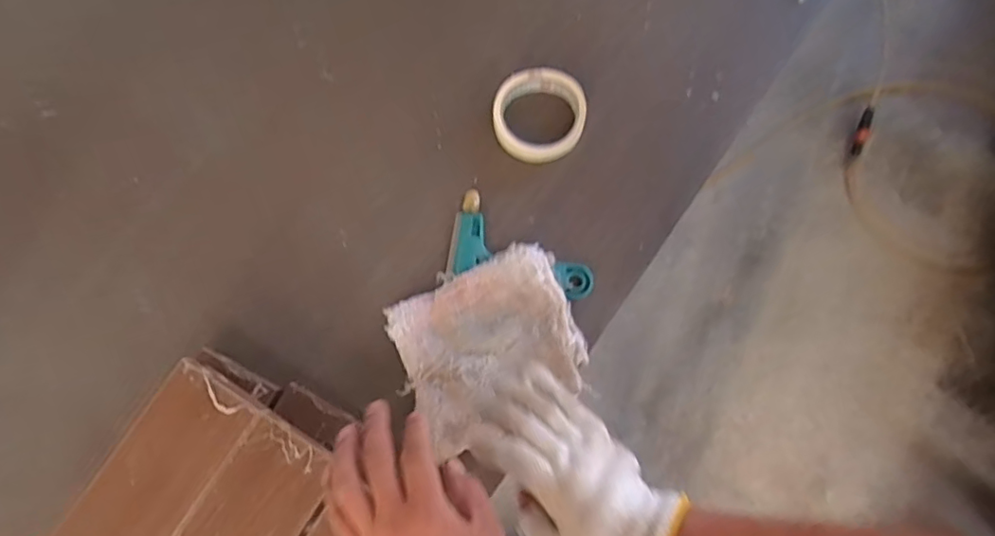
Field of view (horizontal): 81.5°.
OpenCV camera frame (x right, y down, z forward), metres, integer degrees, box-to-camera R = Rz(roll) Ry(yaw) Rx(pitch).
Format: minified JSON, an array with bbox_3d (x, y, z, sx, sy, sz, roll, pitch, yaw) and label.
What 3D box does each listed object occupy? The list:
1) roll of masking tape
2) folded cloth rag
[{"bbox_3d":[0.043,-0.157,0.601,0.096,0.030,0.093,0,77,1],"label":"roll of masking tape"},{"bbox_3d":[-0.006,0.068,0.532,0.163,0.035,0.140,-26,78,-5],"label":"folded cloth rag"}]

